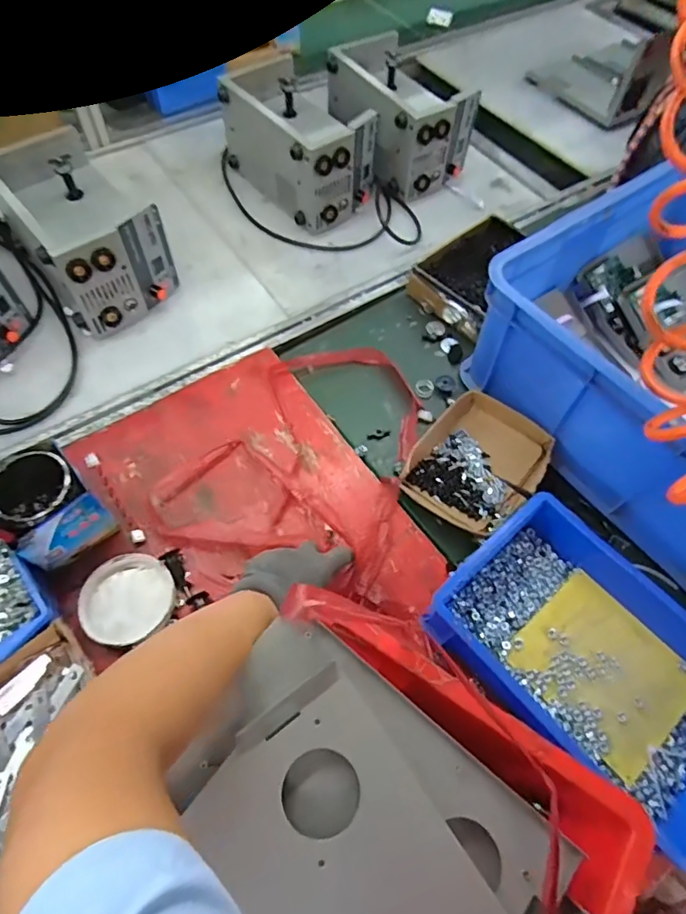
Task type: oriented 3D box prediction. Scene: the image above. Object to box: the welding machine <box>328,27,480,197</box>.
[{"bbox_3d":[0.105,-0.642,0.971,0.190,0.140,0.270,-22,64,-14],"label":"welding machine"}]

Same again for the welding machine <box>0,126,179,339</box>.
[{"bbox_3d":[-0.401,-0.353,0.807,0.177,0.151,0.288,-32,67,-18],"label":"welding machine"}]

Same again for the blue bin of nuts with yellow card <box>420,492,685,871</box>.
[{"bbox_3d":[0.259,0.208,0.540,0.193,0.080,0.299,-38,69,-21],"label":"blue bin of nuts with yellow card"}]

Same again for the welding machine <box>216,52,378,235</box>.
[{"bbox_3d":[-0.064,-0.563,0.930,0.180,0.146,0.257,-35,68,-20],"label":"welding machine"}]

